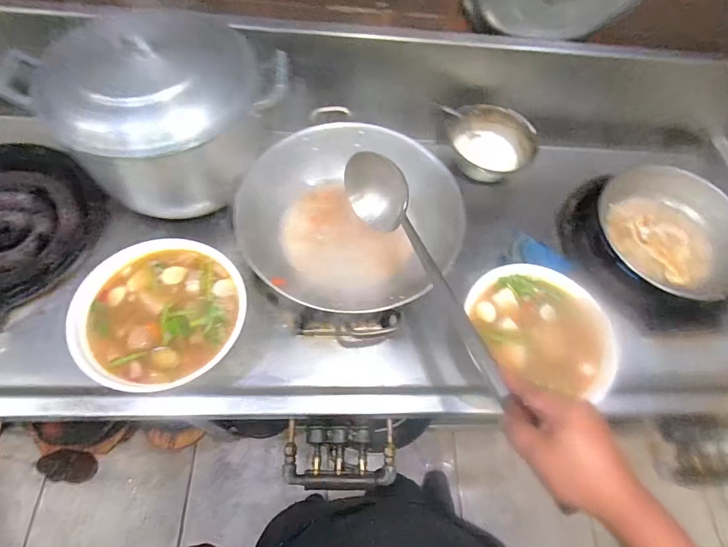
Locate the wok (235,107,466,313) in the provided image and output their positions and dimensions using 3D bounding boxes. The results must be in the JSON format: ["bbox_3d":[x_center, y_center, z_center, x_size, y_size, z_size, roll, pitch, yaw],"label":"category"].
[{"bbox_3d":[-0.019,-0.095,0.698,0.346,0.104,0.334,2,64,-3],"label":"wok"}]

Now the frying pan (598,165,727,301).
[{"bbox_3d":[0.579,-0.068,0.787,0.260,0.094,0.274,-23,68,-14],"label":"frying pan"}]

